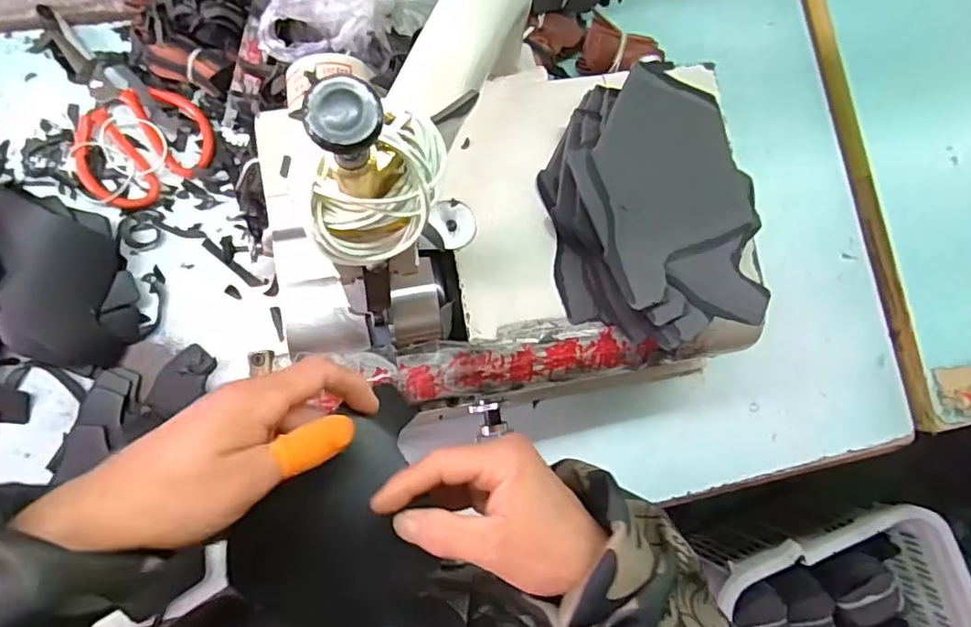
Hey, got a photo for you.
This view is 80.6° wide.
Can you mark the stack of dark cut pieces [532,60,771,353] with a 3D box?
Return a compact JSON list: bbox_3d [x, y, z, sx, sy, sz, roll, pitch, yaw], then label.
[{"bbox_3d":[0.117,-0.078,0.397,0.142,0.041,0.199,-7,84,-7],"label":"stack of dark cut pieces"}]

